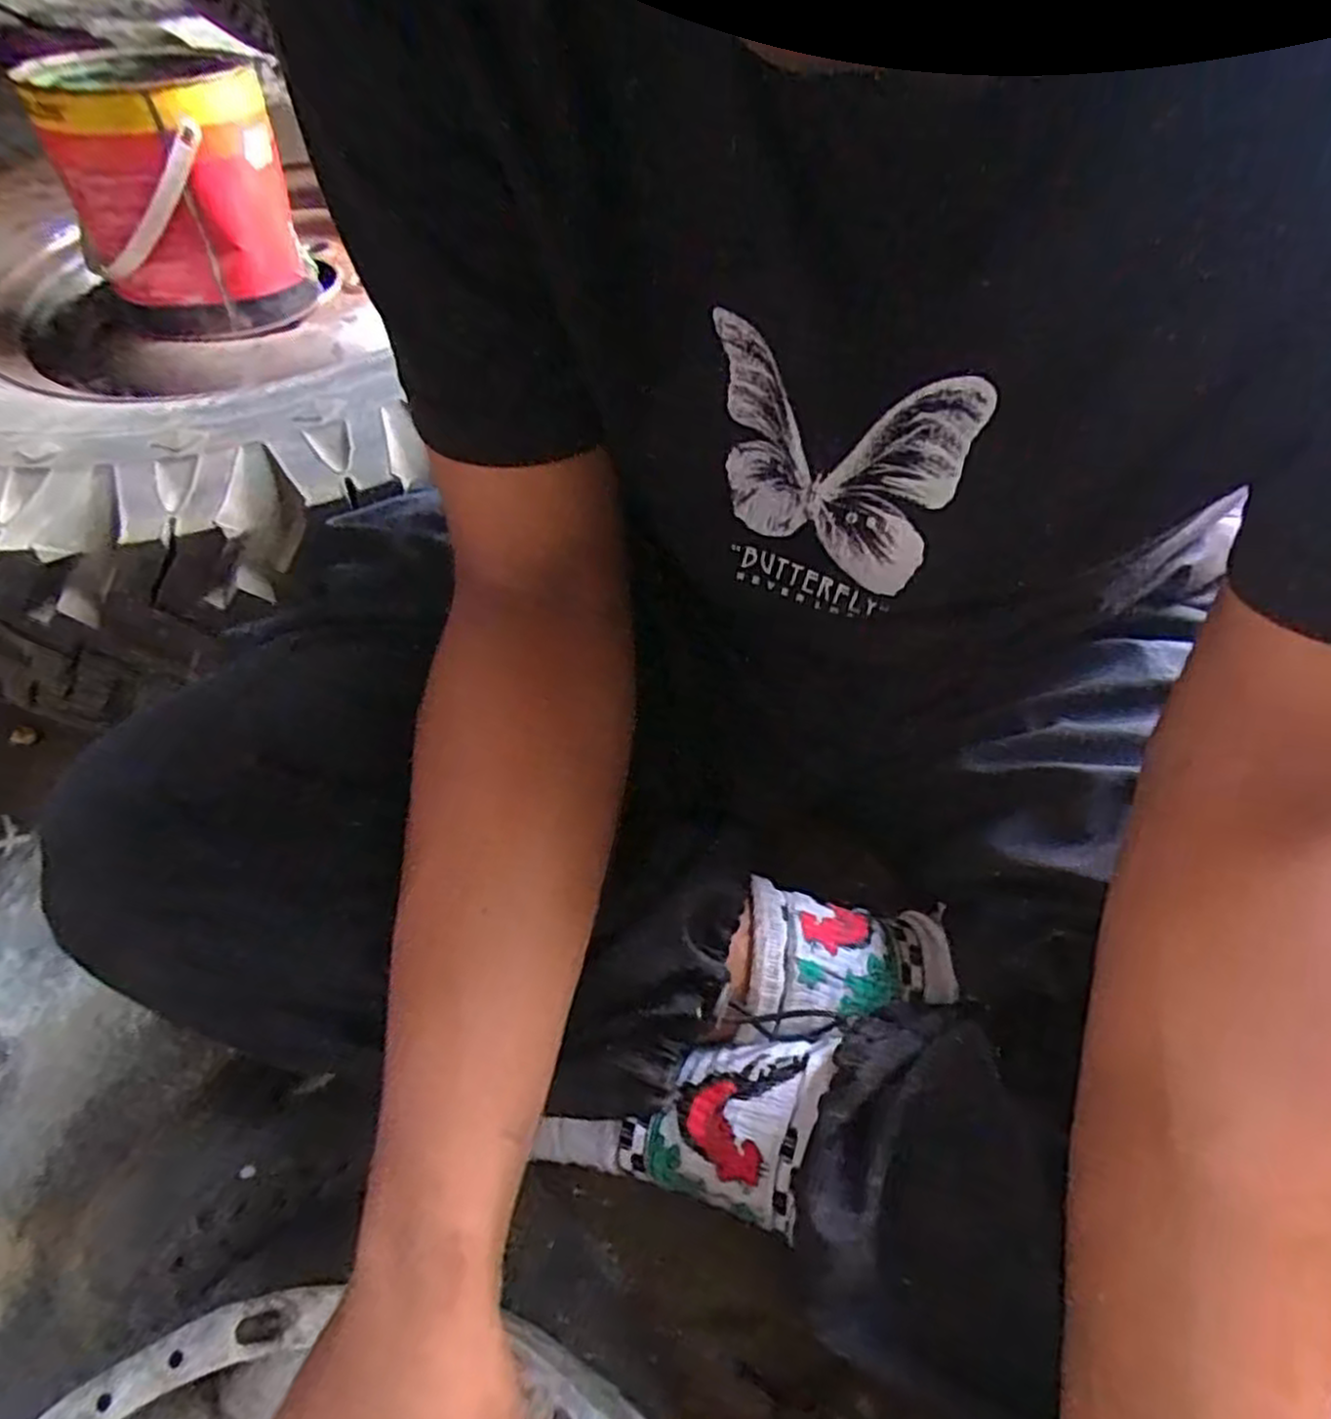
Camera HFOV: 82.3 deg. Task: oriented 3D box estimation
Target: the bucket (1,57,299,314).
[{"bbox_3d":[-0.366,-0.396,0.568,0.150,0.137,0.150,-29,57,-14],"label":"bucket"}]

